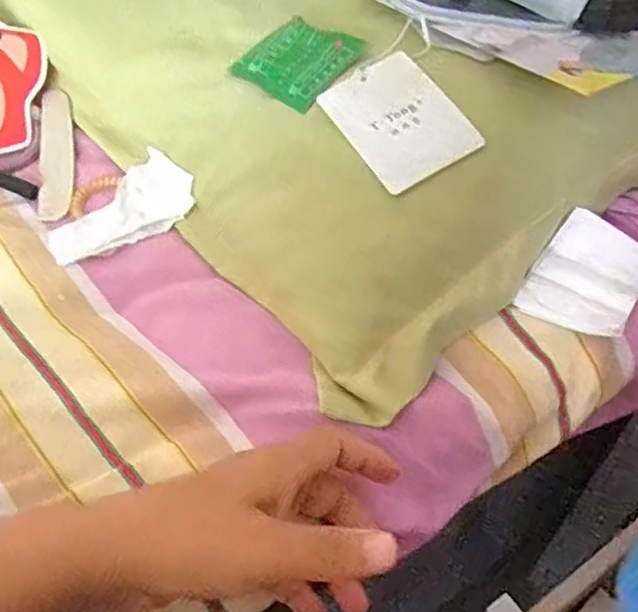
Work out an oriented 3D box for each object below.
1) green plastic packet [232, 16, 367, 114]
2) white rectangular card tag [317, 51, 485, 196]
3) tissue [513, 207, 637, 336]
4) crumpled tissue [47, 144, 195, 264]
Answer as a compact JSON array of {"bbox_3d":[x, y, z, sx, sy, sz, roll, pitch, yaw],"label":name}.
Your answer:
[{"bbox_3d":[-0.015,-0.171,0.433,0.068,0.009,0.079,-46,59,-8],"label":"green plastic packet"},{"bbox_3d":[0.047,-0.116,0.390,0.066,0.005,0.095,-31,62,-3],"label":"white rectangular card tag"},{"bbox_3d":[0.176,-0.018,0.409,0.064,0.023,0.092,30,57,25],"label":"tissue"},{"bbox_3d":[-0.137,-0.066,0.444,0.054,0.020,0.109,29,56,25],"label":"crumpled tissue"}]

